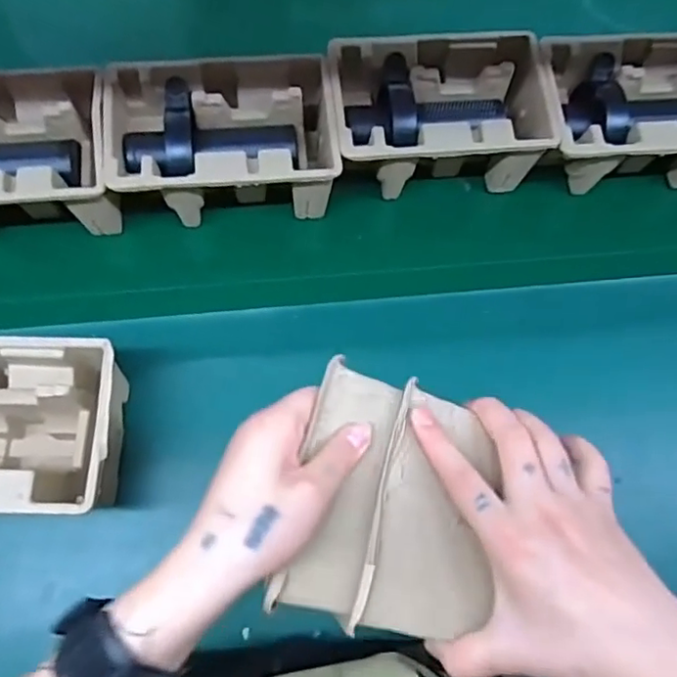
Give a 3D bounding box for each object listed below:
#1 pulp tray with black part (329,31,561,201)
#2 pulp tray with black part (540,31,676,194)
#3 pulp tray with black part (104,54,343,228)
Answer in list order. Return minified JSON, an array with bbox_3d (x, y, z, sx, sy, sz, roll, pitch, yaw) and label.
[{"bbox_3d":[0.104,-0.239,0.666,0.217,0.095,0.144,-5,73,-4],"label":"pulp tray with black part"},{"bbox_3d":[0.324,-0.246,0.682,0.222,0.100,0.155,-2,73,-3],"label":"pulp tray with black part"},{"bbox_3d":[-0.118,-0.203,0.643,0.223,0.098,0.144,-7,73,-5],"label":"pulp tray with black part"}]

